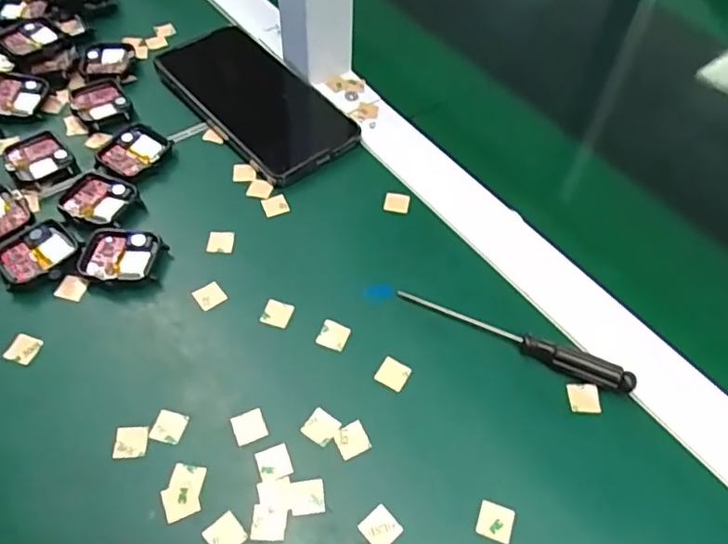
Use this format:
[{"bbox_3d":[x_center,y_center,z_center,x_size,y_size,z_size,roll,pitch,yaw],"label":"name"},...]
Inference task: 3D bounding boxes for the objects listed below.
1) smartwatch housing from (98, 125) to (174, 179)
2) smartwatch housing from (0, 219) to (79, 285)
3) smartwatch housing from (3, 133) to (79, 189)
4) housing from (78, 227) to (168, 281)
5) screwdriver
[{"bbox_3d":[-0.159,-0.081,0.404,0.037,0.013,0.041,19,56,12],"label":"smartwatch housing"},{"bbox_3d":[-0.195,-0.010,0.353,0.043,0.009,0.038,-35,62,-23],"label":"smartwatch housing"},{"bbox_3d":[-0.219,-0.075,0.398,0.038,0.008,0.051,-32,61,-22],"label":"smartwatch housing"},{"bbox_3d":[-0.145,-0.008,0.355,0.046,0.012,0.038,7,54,4],"label":"housing"},{"bbox_3d":[0.082,0.035,0.325,0.131,0.016,0.010,25,57,15],"label":"screwdriver"}]

